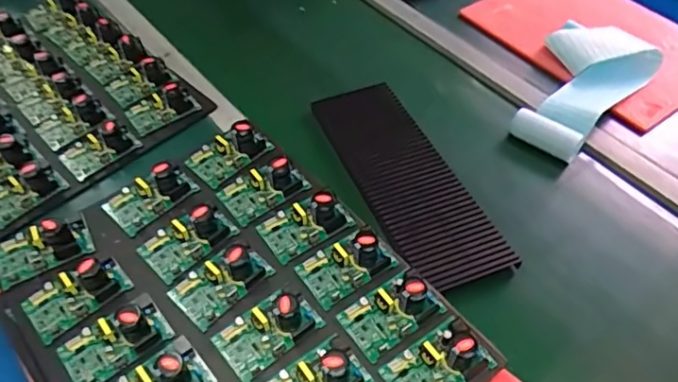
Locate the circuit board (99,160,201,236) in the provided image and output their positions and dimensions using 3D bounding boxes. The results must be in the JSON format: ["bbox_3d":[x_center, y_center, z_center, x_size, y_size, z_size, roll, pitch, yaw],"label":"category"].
[{"bbox_3d":[-0.251,-0.001,0.741,0.113,0.048,0.073,-28,56,-23],"label":"circuit board"}]

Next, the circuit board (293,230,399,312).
[{"bbox_3d":[0.009,0.081,0.673,0.110,0.045,0.072,-26,55,-21],"label":"circuit board"}]

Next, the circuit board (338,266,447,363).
[{"bbox_3d":[0.060,0.128,0.633,0.110,0.042,0.071,-27,56,-22],"label":"circuit board"}]

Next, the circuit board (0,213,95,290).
[{"bbox_3d":[-0.367,0.068,0.684,0.116,0.037,0.077,-16,52,-14],"label":"circuit board"}]

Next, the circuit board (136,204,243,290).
[{"bbox_3d":[-0.192,0.052,0.696,0.112,0.041,0.074,-33,58,-25],"label":"circuit board"}]

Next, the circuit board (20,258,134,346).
[{"bbox_3d":[-0.309,0.116,0.652,0.114,0.048,0.078,-26,55,-21],"label":"circuit board"}]

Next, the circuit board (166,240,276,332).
[{"bbox_3d":[-0.141,0.097,0.657,0.109,0.043,0.073,-36,60,-27],"label":"circuit board"}]

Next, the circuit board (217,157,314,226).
[{"bbox_3d":[-0.104,-0.011,0.747,0.110,0.047,0.073,-30,57,-23],"label":"circuit board"}]

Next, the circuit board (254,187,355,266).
[{"bbox_3d":[-0.044,0.033,0.710,0.107,0.048,0.075,-29,56,-23],"label":"circuit board"}]

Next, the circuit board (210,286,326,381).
[{"bbox_3d":[-0.080,0.146,0.619,0.112,0.040,0.073,-29,56,-23],"label":"circuit board"}]

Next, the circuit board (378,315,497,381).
[{"bbox_3d":[0.105,0.178,0.592,0.107,0.039,0.072,-27,56,-22],"label":"circuit board"}]

